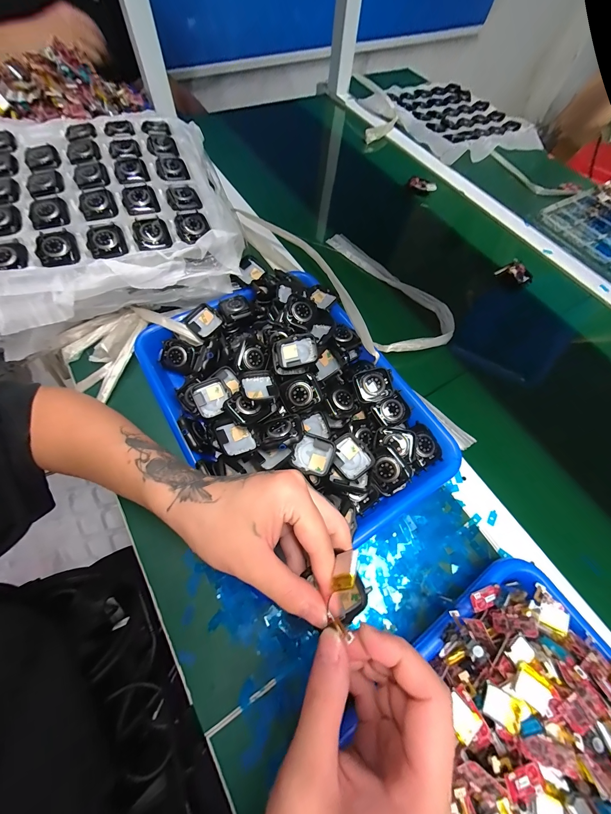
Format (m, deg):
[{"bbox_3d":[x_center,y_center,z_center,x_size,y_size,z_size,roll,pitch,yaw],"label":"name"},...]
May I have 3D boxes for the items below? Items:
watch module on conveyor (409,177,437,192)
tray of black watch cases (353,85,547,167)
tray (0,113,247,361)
[{"bbox_3d":[0.226,-0.427,0.573,0.051,0.012,0.016,23,65,7],"label":"watch module on conveyor"},{"bbox_3d":[0.365,-0.708,0.741,0.340,0.046,0.342,-23,68,-14],"label":"tray of black watch cases"},{"bbox_3d":[-0.274,-0.259,0.403,0.335,0.084,0.338,-20,67,-13],"label":"tray"}]

